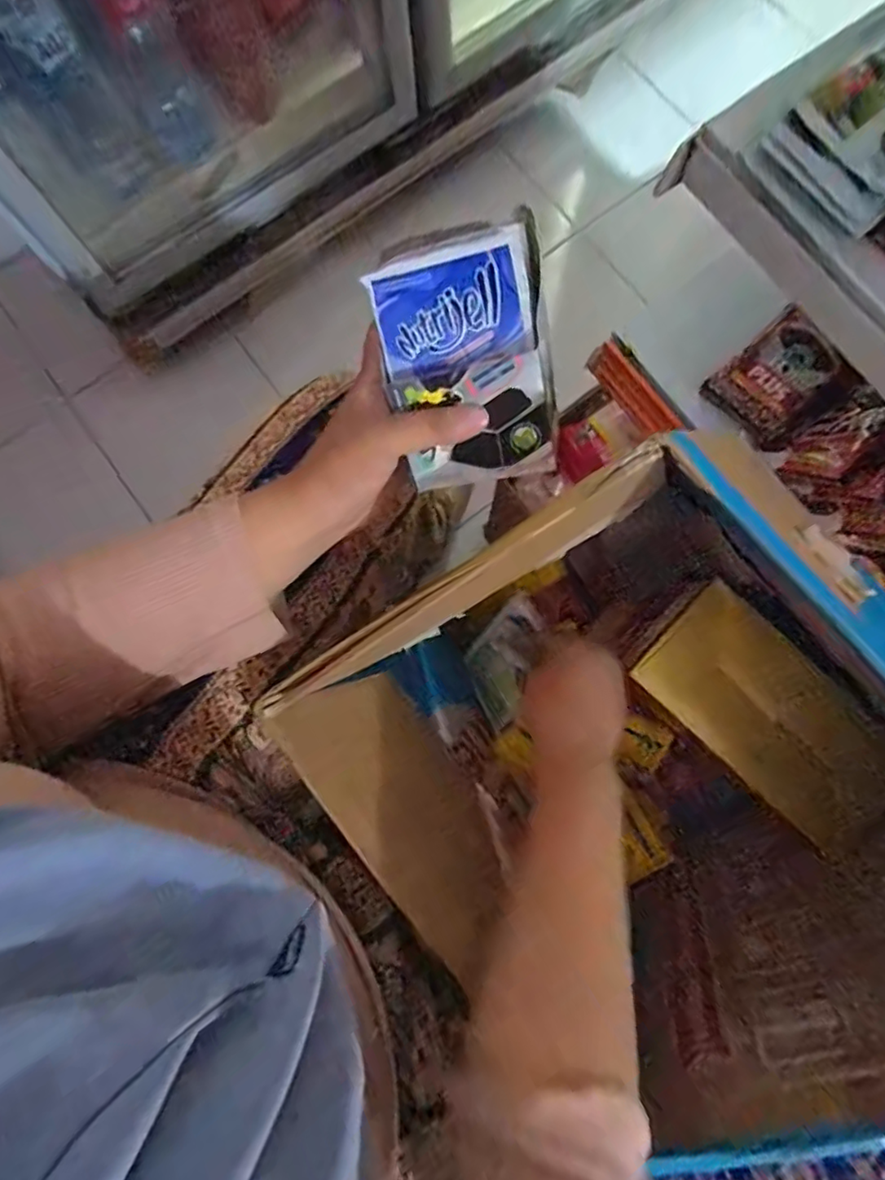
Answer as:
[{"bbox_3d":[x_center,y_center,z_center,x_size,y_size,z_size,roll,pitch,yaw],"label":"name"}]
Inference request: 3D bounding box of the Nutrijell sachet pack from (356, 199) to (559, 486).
[{"bbox_3d":[0.013,-0.117,0.306,0.084,0.021,0.120,-10,111,15],"label":"Nutrijell sachet pack"}]

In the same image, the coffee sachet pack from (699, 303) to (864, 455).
[{"bbox_3d":[0.279,-0.171,0.481,0.091,0.007,0.086,-41,73,15],"label":"coffee sachet pack"}]

